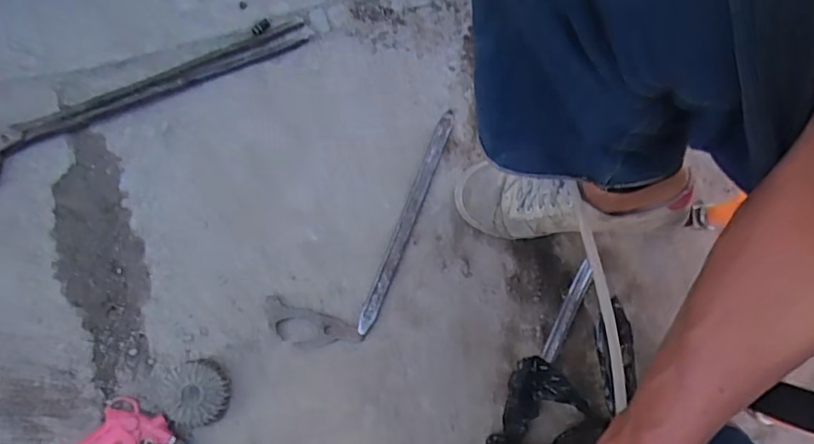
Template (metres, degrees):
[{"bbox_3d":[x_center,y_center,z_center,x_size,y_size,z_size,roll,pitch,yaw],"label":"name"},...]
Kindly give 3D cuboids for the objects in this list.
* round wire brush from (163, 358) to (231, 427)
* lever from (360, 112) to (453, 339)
[{"bbox_3d":[-0.234,0.191,0.640,0.069,0.029,0.071,1,80,-4],"label":"round wire brush"},{"bbox_3d":[0.002,-0.005,0.702,0.017,0.020,0.295,22,79,0],"label":"lever"}]

